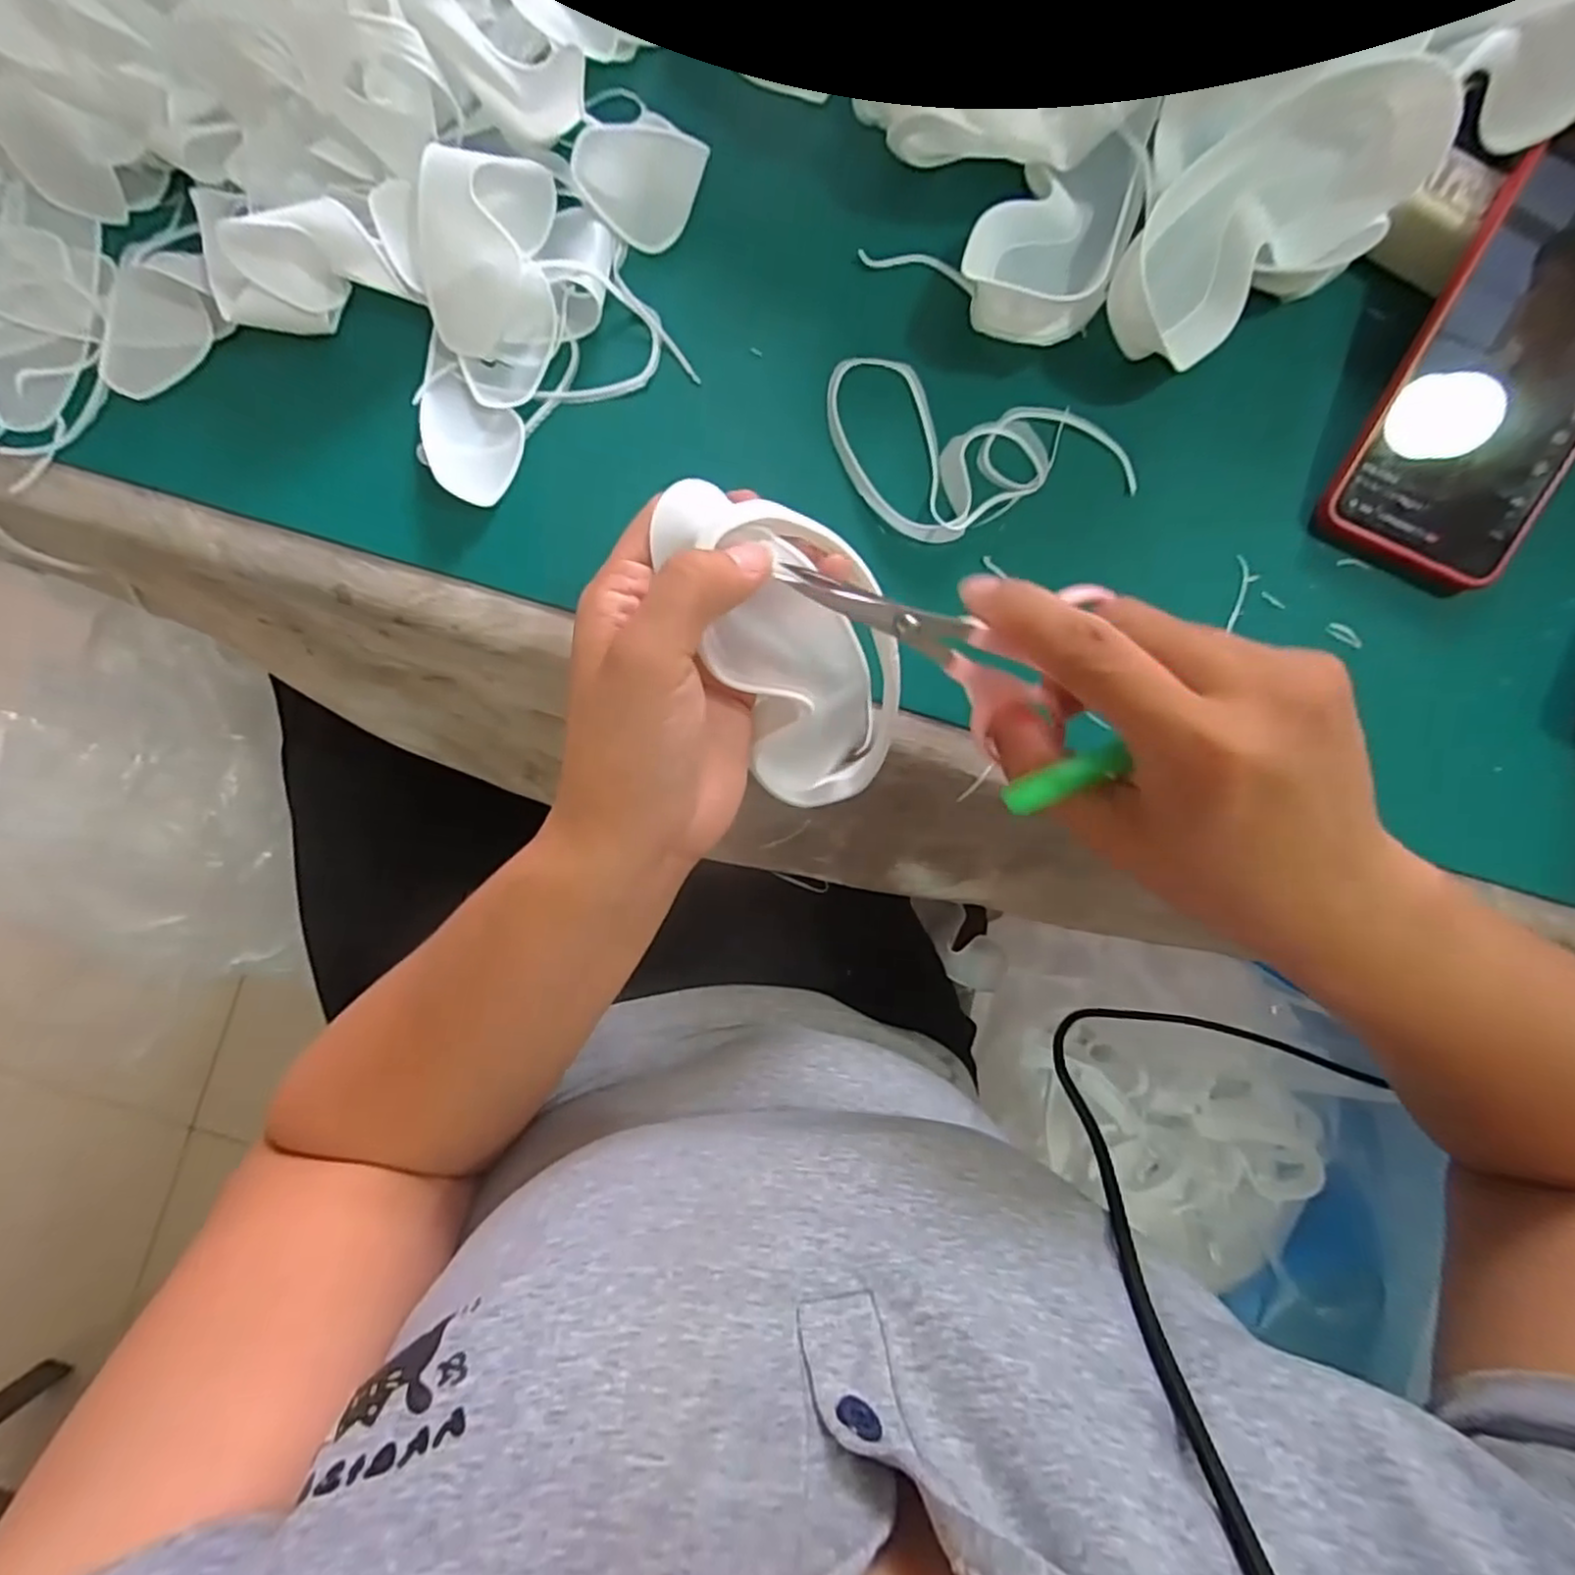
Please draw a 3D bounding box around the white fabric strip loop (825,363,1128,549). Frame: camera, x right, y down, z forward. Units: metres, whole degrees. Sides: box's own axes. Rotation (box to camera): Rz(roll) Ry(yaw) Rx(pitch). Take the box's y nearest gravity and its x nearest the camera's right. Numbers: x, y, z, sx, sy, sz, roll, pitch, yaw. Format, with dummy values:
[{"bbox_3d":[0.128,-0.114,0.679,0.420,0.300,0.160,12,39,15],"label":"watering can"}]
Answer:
[{"bbox_3d":[0.081,-0.140,0.315,0.137,0.013,0.074,16,86,0],"label":"white fabric strip loop"}]

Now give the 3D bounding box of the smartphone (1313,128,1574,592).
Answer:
[{"bbox_3d":[0.294,-0.171,0.290,0.075,0.013,0.168,28,100,8],"label":"smartphone"}]

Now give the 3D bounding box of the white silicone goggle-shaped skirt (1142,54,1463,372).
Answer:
[{"bbox_3d":[0.197,-0.236,0.296,0.116,0.047,0.062,-36,88,-3],"label":"white silicone goggle-shaped skirt"}]

